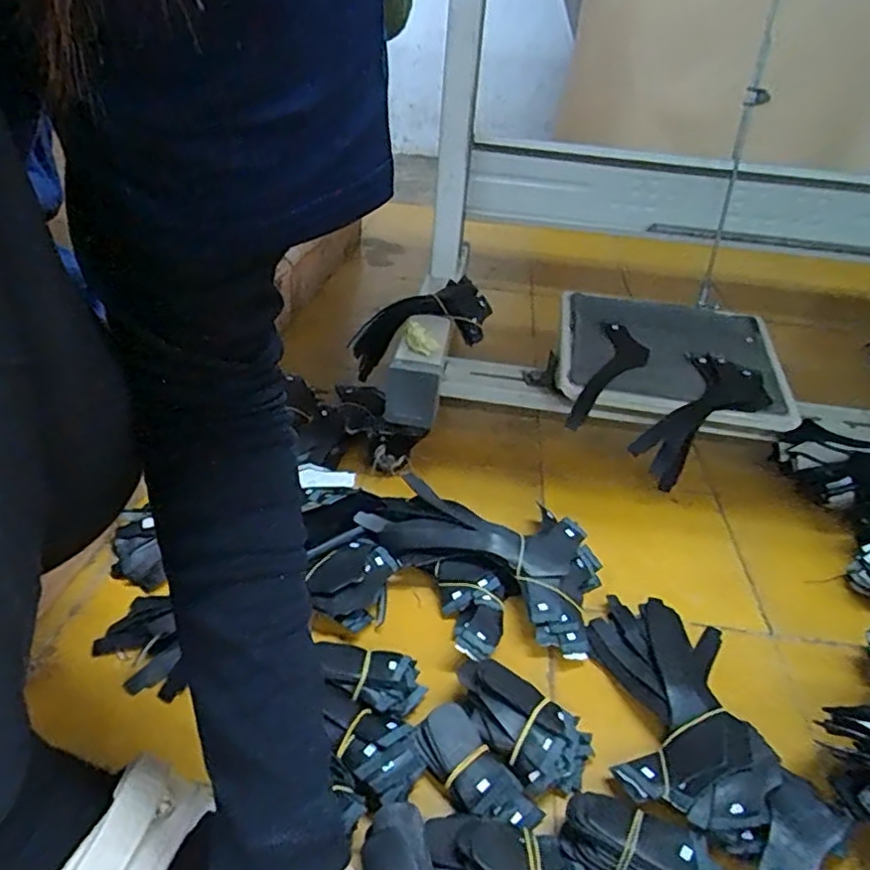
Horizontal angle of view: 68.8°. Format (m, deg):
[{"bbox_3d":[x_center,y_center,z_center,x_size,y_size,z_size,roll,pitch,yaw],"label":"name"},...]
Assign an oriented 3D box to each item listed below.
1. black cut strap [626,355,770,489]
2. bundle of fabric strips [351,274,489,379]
[{"bbox_3d":[0.293,-0.019,0.715,0.167,0.062,0.089,-43,52,-11],"label":"black cut strap"},{"bbox_3d":[-0.022,-0.141,0.787,0.181,0.068,0.094,-22,36,4],"label":"bundle of fabric strips"}]

